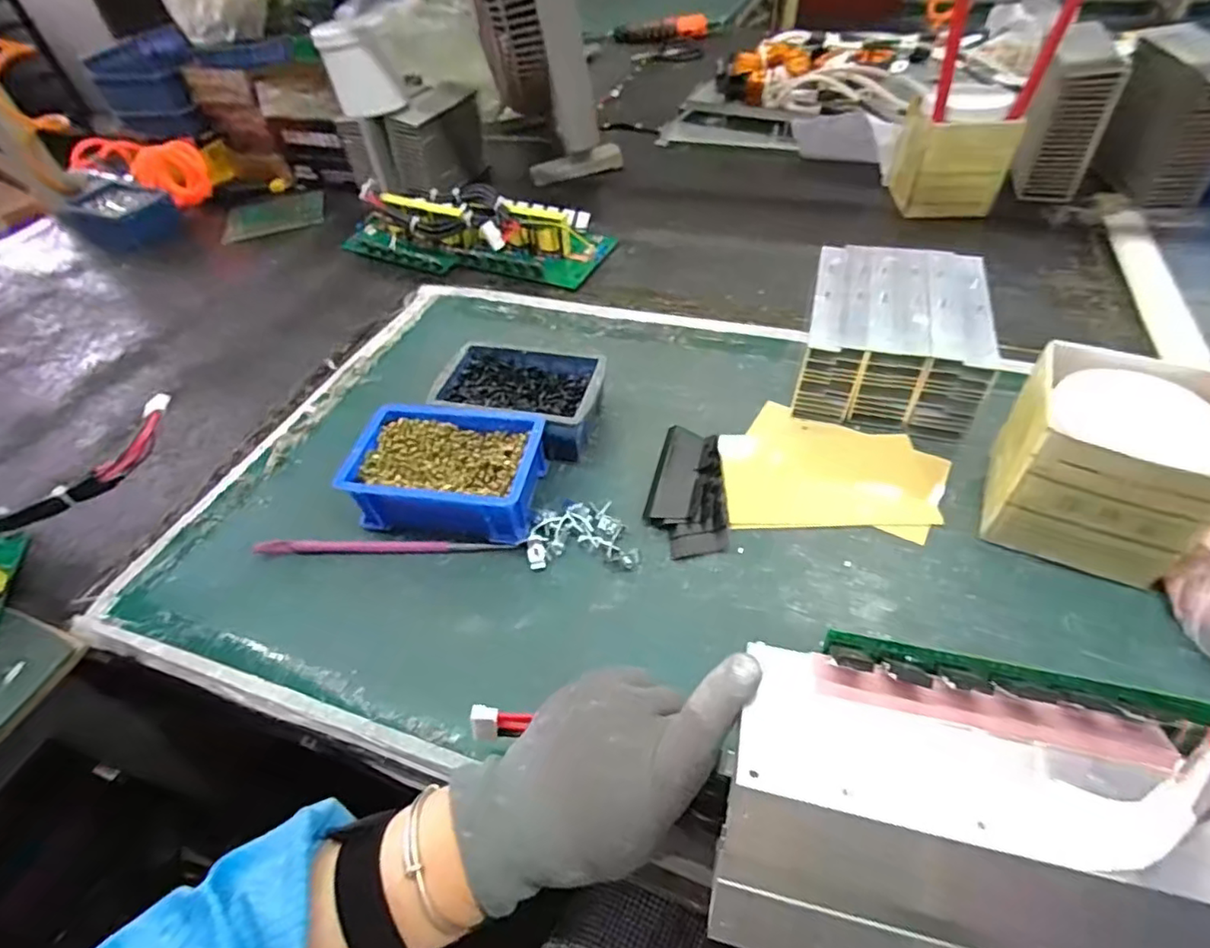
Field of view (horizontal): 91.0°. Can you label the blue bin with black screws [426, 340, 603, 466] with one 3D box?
[{"bbox_3d":[-0.073,-0.073,0.545,0.144,0.053,0.103,10,50,12],"label":"blue bin with black screws"}]

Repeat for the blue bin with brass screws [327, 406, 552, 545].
[{"bbox_3d":[-0.127,-0.001,0.485,0.145,0.057,0.108,6,49,8],"label":"blue bin with brass screws"}]

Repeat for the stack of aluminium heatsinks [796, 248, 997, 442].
[{"bbox_3d":[0.260,-0.128,0.548,0.139,0.084,0.172,12,50,14],"label":"stack of aluminium heatsinks"}]

